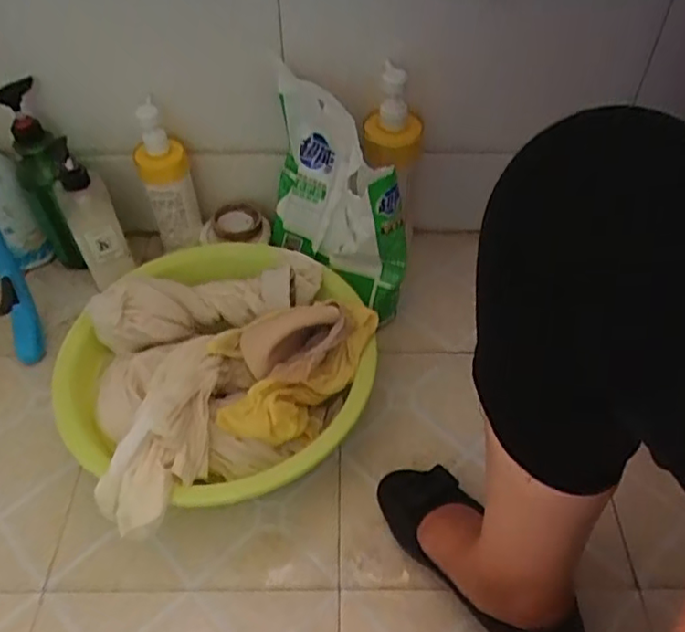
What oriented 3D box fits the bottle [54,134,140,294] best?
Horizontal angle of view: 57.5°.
[{"bbox_3d":[-0.339,-0.137,0.845,0.062,0.192,0.065,-20,52,-16],"label":"bottle"}]

